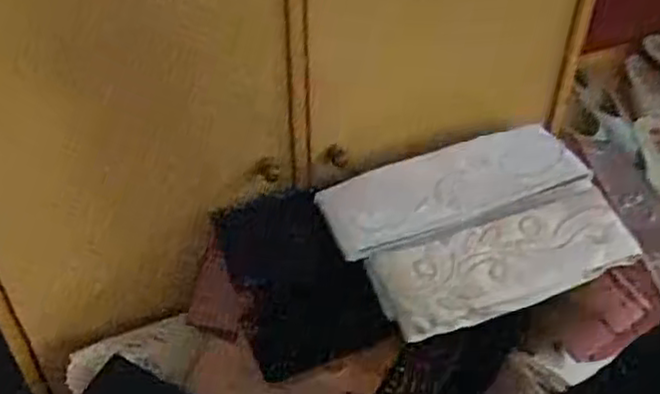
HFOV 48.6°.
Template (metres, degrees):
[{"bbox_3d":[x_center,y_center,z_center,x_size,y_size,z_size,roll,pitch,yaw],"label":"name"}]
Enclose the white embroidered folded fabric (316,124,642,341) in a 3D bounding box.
[{"bbox_3d":[0.155,0.027,0.757,0.294,0.066,0.179,-14,45,-15],"label":"white embroidered folded fabric"}]

